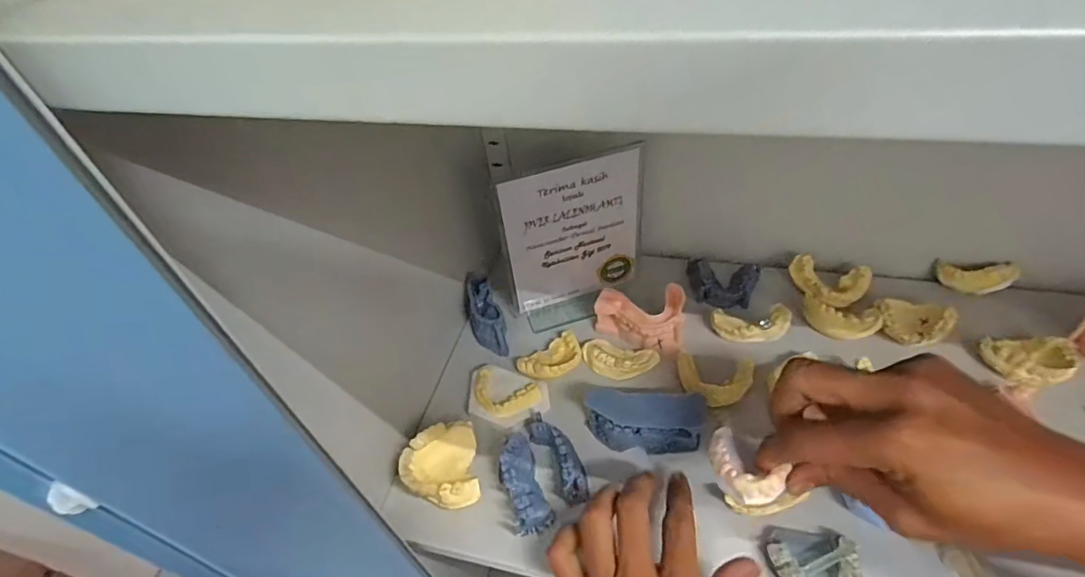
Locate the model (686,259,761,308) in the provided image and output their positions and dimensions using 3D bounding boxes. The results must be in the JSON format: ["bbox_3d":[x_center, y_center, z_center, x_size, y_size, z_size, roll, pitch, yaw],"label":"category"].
[{"bbox_3d":[0.188,-0.003,0.534,0.070,0.024,0.055,5,47,13],"label":"model"}]

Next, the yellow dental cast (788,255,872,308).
[{"bbox_3d":[0.287,-0.006,0.511,0.072,0.021,0.048,14,49,20],"label":"yellow dental cast"}]

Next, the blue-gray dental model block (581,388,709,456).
[{"bbox_3d":[0.086,0.112,0.424,0.098,0.045,0.035,-1,46,7],"label":"blue-gray dental model block"}]

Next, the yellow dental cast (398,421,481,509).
[{"bbox_3d":[-0.082,0.146,0.414,0.057,0.034,0.064,-11,45,-3],"label":"yellow dental cast"}]

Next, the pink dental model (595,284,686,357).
[{"bbox_3d":[0.096,0.032,0.496,0.085,0.042,0.052,-4,45,3],"label":"pink dental model"}]

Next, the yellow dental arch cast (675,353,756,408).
[{"bbox_3d":[0.149,0.080,0.450,0.064,0.021,0.048,15,49,21],"label":"yellow dental arch cast"}]

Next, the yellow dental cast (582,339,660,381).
[{"bbox_3d":[0.071,0.068,0.482,0.070,0.017,0.035,17,50,22],"label":"yellow dental cast"}]

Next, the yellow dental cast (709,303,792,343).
[{"bbox_3d":[0.198,0.033,0.483,0.068,0.027,0.031,6,47,14],"label":"yellow dental cast"}]

